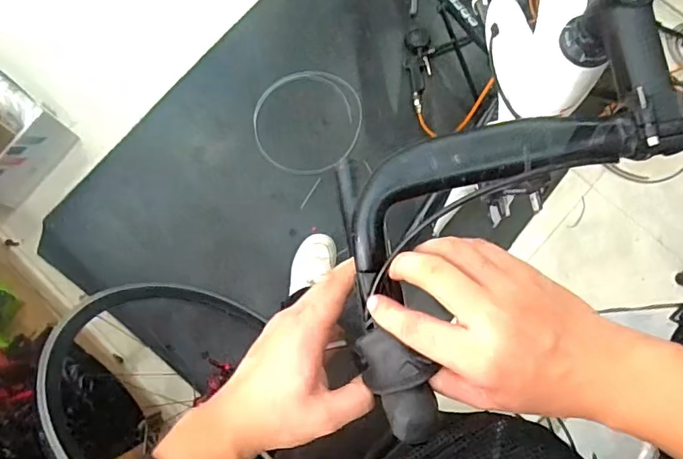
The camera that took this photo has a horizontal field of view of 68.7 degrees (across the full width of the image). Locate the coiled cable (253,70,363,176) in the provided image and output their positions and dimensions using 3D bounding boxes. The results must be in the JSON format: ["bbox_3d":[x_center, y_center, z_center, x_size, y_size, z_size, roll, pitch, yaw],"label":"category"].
[{"bbox_3d":[-0.101,-0.312,1.422,0.308,0.026,0.320,0,79,0],"label":"coiled cable"}]

